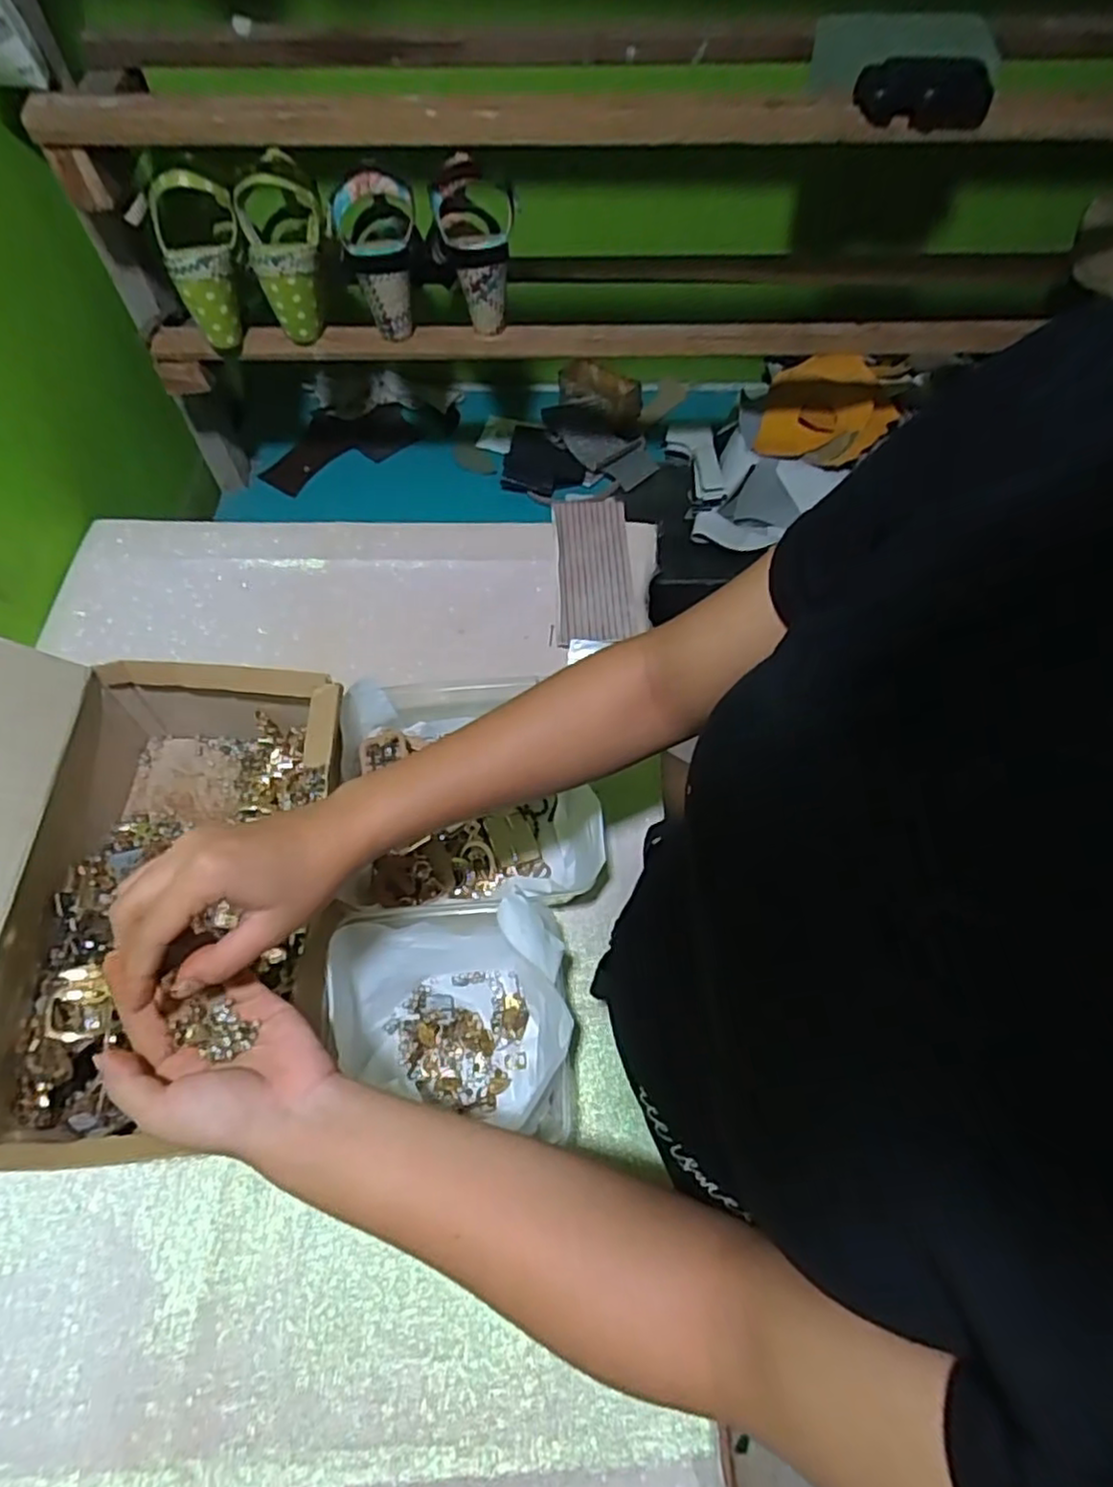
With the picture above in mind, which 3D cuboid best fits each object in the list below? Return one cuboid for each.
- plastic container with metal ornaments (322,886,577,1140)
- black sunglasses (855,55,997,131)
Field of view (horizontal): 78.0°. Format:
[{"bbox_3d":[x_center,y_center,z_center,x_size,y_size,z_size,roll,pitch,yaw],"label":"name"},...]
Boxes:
[{"bbox_3d":[-0.072,0.191,0.481,0.156,0.081,0.145,-6,62,-4],"label":"plastic container with metal ornaments"},{"bbox_3d":[0.313,-0.561,0.590,0.117,0.038,0.041,-3,62,-3],"label":"black sunglasses"}]

